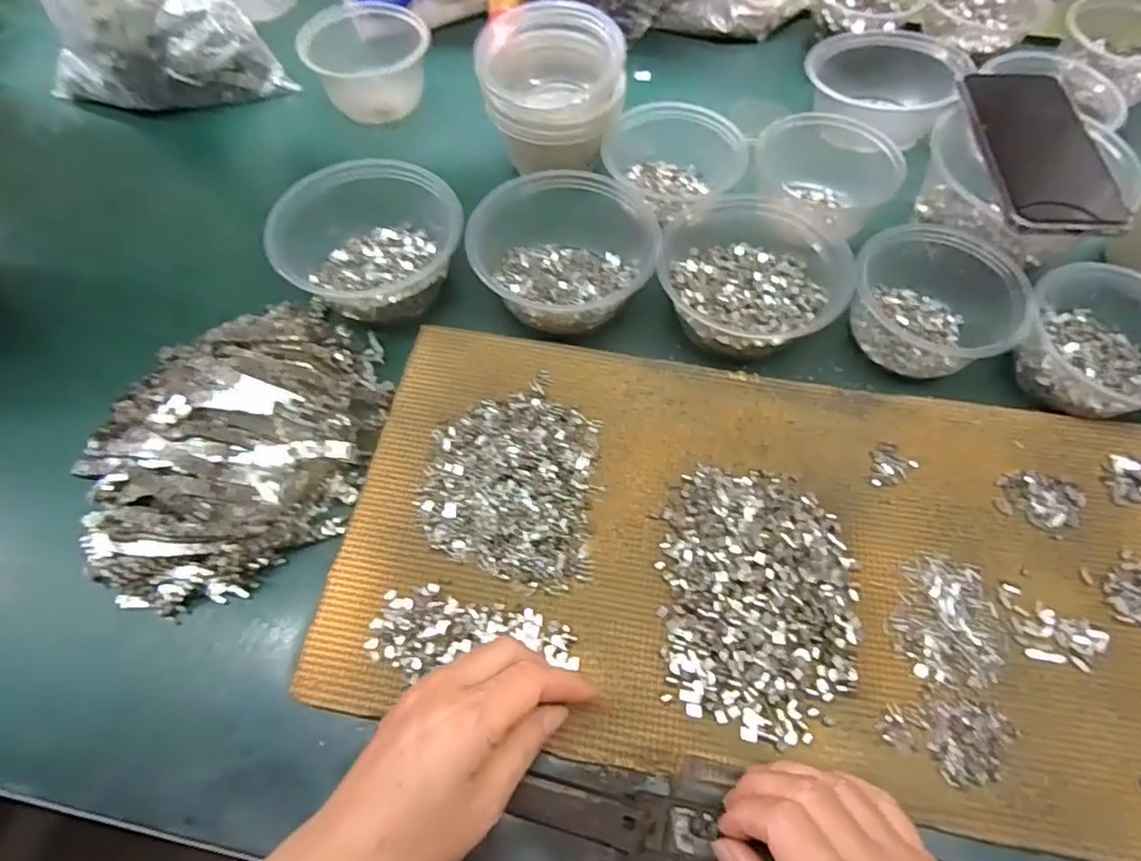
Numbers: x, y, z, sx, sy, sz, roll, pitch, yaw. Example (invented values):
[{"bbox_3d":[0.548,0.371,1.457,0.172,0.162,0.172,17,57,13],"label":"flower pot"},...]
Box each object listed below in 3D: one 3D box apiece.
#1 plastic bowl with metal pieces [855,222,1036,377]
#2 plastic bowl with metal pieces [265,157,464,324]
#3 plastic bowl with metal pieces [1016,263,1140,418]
[{"bbox_3d":[0.268,-0.102,0.443,0.114,0.050,0.120,0,64,0],"label":"plastic bowl with metal pieces"},{"bbox_3d":[-0.159,-0.154,0.464,0.130,0.074,0.138,0,63,0],"label":"plastic bowl with metal pieces"},{"bbox_3d":[0.375,-0.064,0.423,0.105,0.047,0.112,0,63,0],"label":"plastic bowl with metal pieces"}]

